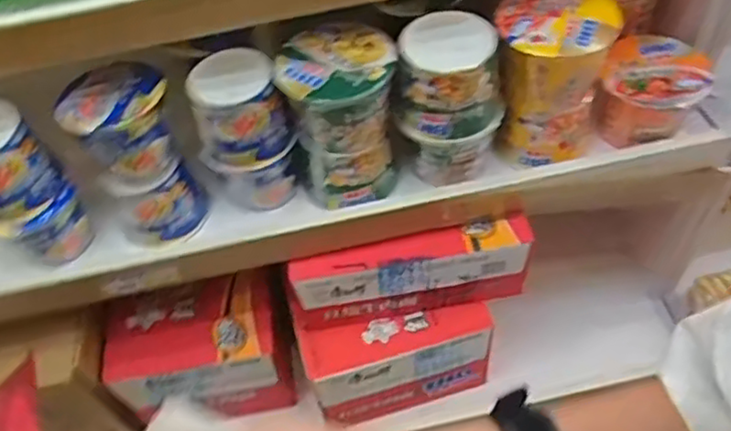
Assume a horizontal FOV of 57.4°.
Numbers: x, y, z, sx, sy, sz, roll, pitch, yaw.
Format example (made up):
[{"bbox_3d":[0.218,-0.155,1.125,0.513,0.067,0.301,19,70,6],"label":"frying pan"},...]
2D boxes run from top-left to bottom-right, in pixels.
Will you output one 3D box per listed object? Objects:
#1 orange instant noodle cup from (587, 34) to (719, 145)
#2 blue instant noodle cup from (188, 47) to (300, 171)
[{"bbox_3d":[0.402,-0.170,0.941,0.130,0.110,0.138,-3,52,4],"label":"orange instant noodle cup"},{"bbox_3d":[-0.161,-0.133,0.869,0.119,0.114,0.115,-3,52,4],"label":"blue instant noodle cup"}]

